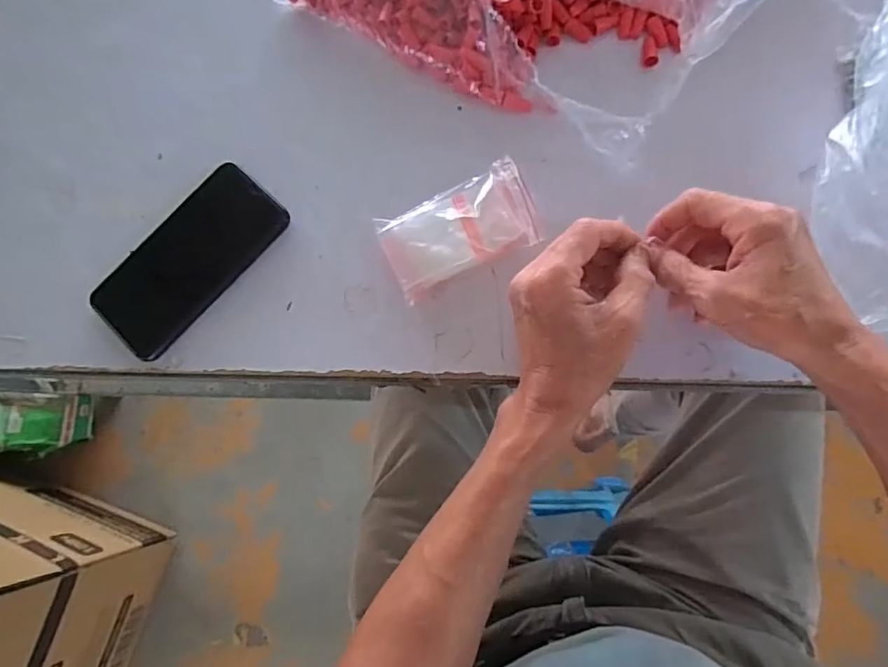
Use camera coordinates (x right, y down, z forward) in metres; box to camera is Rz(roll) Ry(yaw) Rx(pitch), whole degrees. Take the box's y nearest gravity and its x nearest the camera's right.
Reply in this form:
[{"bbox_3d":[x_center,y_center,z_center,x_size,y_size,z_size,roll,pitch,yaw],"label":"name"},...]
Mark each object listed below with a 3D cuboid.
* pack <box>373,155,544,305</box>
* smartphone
[{"bbox_3d":[0.010,-0.077,0.401,0.110,0.023,0.064,-24,79,2],"label":"pack"},{"bbox_3d":[-0.200,-0.057,0.426,0.076,0.015,0.159,42,87,11],"label":"smartphone"}]

